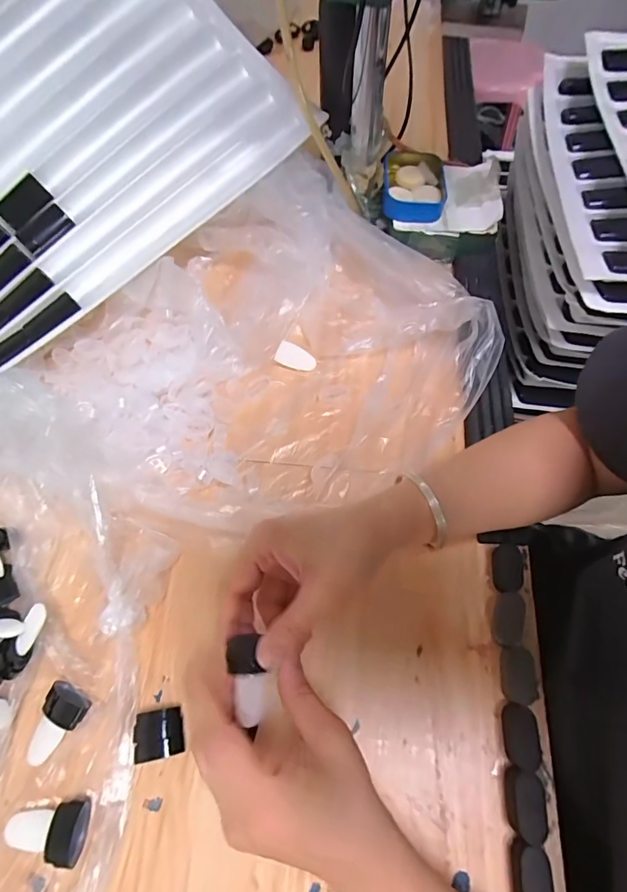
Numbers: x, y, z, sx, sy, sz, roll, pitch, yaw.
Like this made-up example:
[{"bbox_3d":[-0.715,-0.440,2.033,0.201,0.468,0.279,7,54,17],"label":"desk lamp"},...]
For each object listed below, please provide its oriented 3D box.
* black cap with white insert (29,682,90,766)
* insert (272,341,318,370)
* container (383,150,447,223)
[{"bbox_3d":[-0.188,0.199,0.311,0.033,0.015,0.049,29,68,14],"label":"black cap with white insert"},{"bbox_3d":[-0.018,-0.094,0.457,0.043,0.004,0.024,19,84,1],"label":"insert"},{"bbox_3d":[0.117,-0.301,0.500,0.072,0.024,0.096,4,62,4],"label":"container"}]

